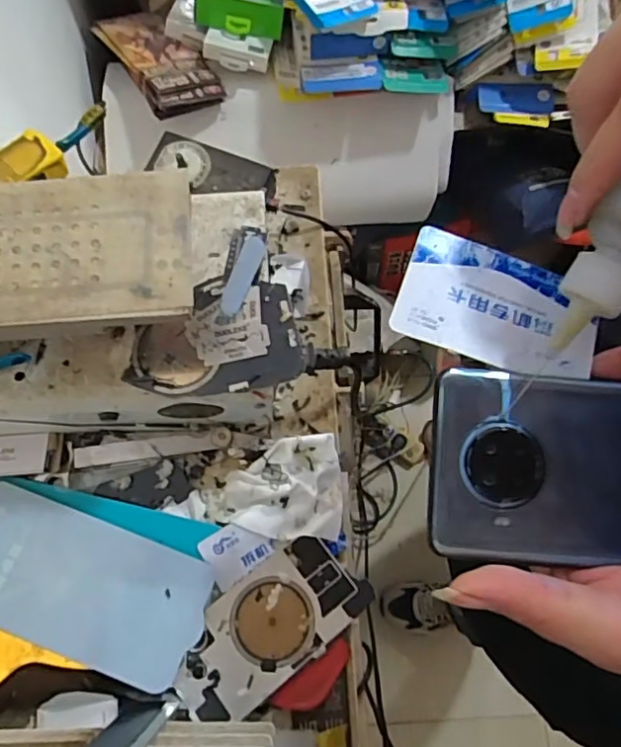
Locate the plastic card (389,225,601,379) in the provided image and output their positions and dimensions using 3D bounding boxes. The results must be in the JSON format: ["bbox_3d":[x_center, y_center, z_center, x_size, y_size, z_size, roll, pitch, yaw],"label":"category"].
[{"bbox_3d":[0.081,-0.028,0.247,0.084,0.004,0.052,20,71,1],"label":"plastic card"}]

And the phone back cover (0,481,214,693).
[{"bbox_3d":[-0.145,0.129,0.356,0.160,0.005,0.078,20,68,4],"label":"phone back cover"}]

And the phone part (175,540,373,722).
[{"bbox_3d":[-0.028,0.160,0.364,0.122,0.011,0.065,-39,76,-10],"label":"phone part"}]

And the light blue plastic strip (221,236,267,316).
[{"bbox_3d":[-0.040,-0.059,0.344,0.013,0.006,0.051,18,74,7],"label":"light blue plastic strip"}]

